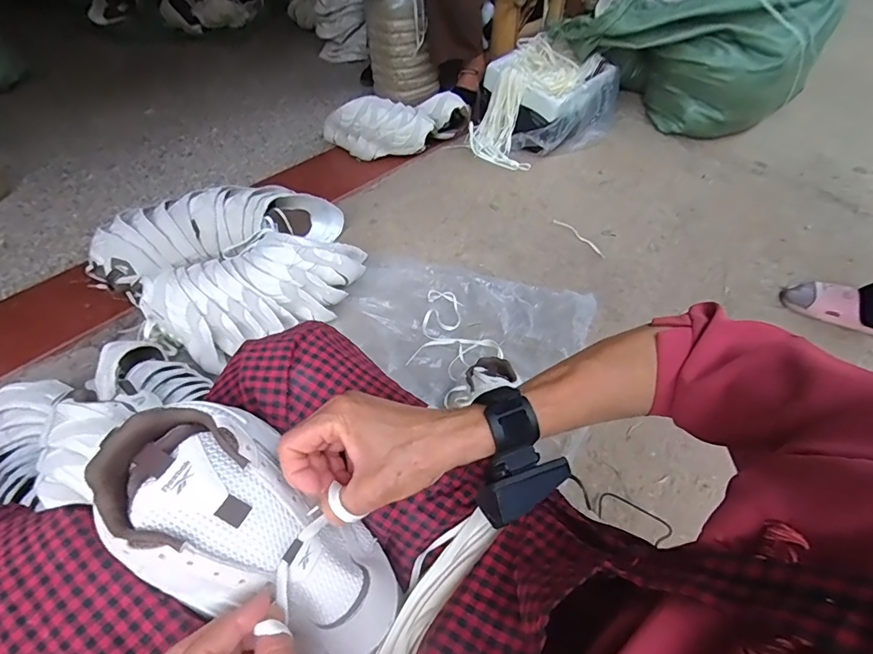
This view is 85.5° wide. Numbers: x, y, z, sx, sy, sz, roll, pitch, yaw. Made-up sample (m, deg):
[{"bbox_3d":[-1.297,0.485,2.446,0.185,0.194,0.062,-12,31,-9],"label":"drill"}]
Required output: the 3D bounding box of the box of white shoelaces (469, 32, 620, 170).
[{"bbox_3d":[0.321,-0.642,1.396,0.357,0.236,0.382,19,50,16],"label":"box of white shoelaces"}]

